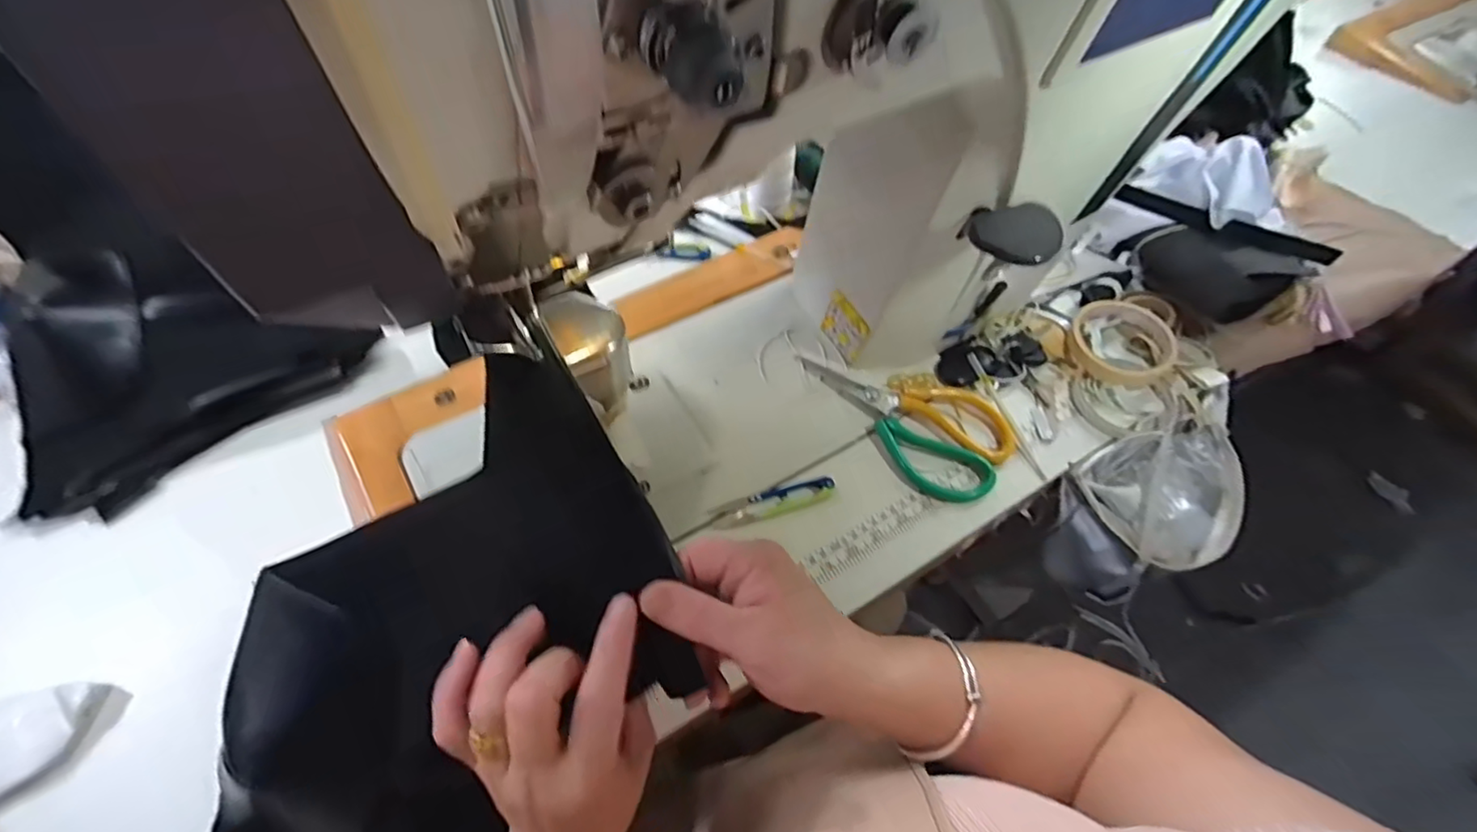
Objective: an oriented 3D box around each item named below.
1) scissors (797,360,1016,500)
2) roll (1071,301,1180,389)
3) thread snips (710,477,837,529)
[{"bbox_3d":[0.155,-0.010,0.550,0.101,0.013,0.179,-31,62,-21],"label":"scissors"},{"bbox_3d":[0.351,-0.068,0.582,0.088,0.028,0.088,1,56,-1],"label":"roll"},{"bbox_3d":[0.027,0.068,0.501,0.099,0.011,0.025,-15,58,-12],"label":"thread snips"}]

